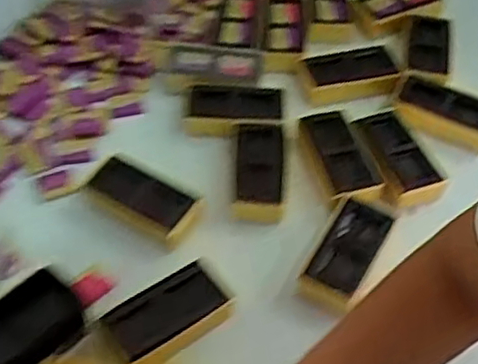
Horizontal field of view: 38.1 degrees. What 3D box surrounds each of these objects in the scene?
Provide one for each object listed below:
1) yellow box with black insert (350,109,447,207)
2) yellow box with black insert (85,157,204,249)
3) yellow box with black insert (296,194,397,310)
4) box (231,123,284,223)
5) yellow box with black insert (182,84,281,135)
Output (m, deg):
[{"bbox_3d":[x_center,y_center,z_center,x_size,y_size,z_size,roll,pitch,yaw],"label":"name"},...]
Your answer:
[{"bbox_3d":[0.167,-0.030,0.729,0.057,0.025,0.121,-15,51,-14],"label":"yellow box with black insert"},{"bbox_3d":[-0.096,0.018,0.689,0.115,0.034,0.058,23,52,17],"label":"yellow box with black insert"},{"bbox_3d":[0.101,0.066,0.659,0.055,0.022,0.123,24,53,18],"label":"yellow box with black insert"},{"bbox_3d":[0.021,-0.013,0.714,0.050,0.028,0.115,3,49,1],"label":"box"},{"bbox_3d":[-0.006,-0.082,0.764,0.105,0.025,0.063,-1,49,-3],"label":"yellow box with black insert"}]

